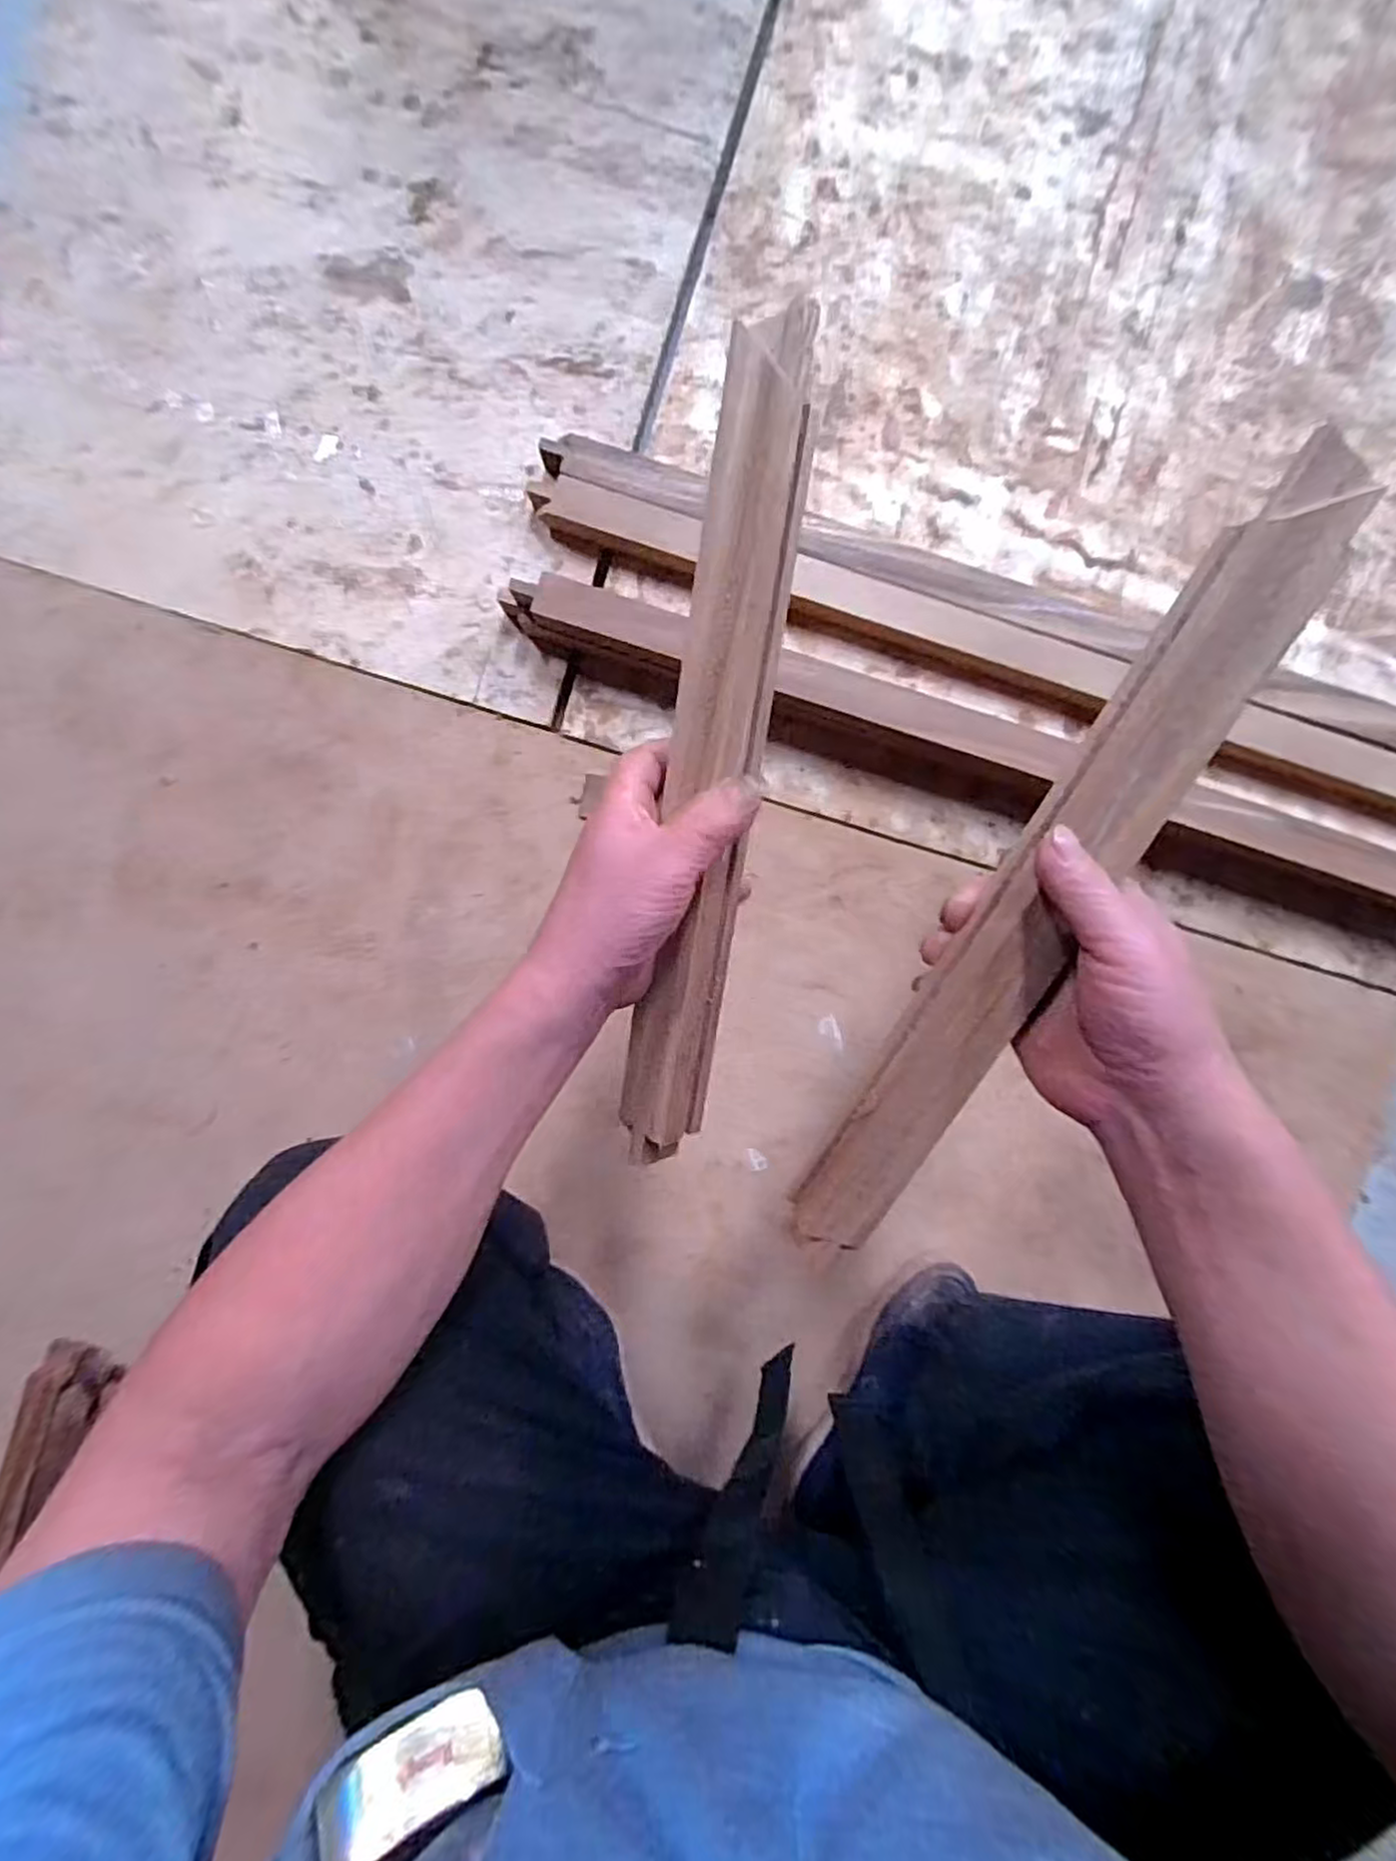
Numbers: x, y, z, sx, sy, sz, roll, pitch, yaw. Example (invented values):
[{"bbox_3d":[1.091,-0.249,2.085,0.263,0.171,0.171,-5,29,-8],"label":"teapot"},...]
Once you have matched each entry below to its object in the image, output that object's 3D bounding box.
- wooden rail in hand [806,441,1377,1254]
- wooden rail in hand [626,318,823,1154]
[{"bbox_3d":[0.149,-0.011,0.300,0.040,0.020,0.364,28,104,-1],"label":"wooden rail in hand"},{"bbox_3d":[0.006,-0.071,0.330,0.043,0.021,0.382,8,100,-1],"label":"wooden rail in hand"}]

